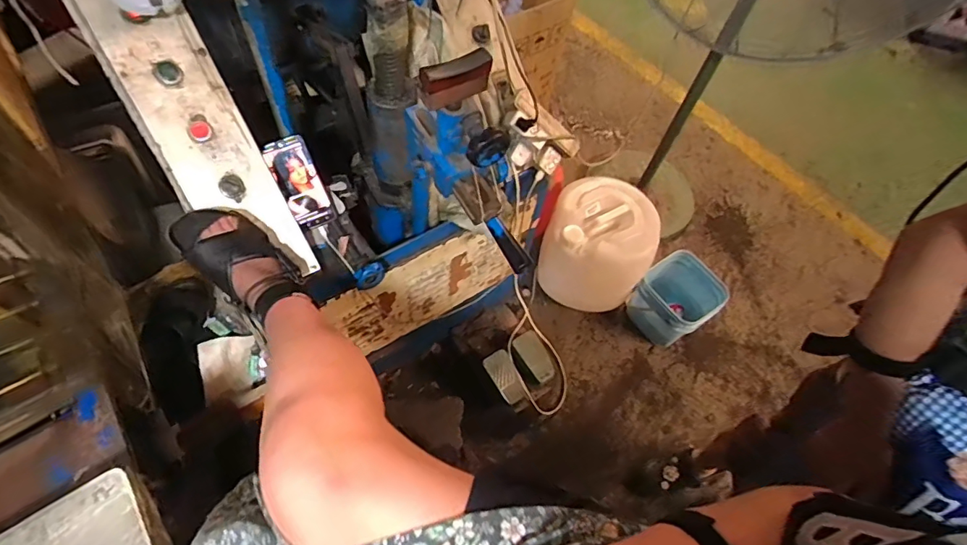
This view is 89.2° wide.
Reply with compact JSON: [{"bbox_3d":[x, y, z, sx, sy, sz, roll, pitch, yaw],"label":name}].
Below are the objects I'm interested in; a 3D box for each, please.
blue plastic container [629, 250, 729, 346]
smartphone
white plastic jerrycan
[{"bbox_3d":[0.582,0.079,1.495,0.227,0.200,0.221,-34,67,-22],"label":"blue plastic container"},{"bbox_3d":[-0.322,-0.155,0.864,0.071,0.158,0.011,-22,23,-8],"label":"smartphone"},{"bbox_3d":[0.331,-0.104,1.483,0.269,0.377,0.292,2,59,-4],"label":"white plastic jerrycan"}]

